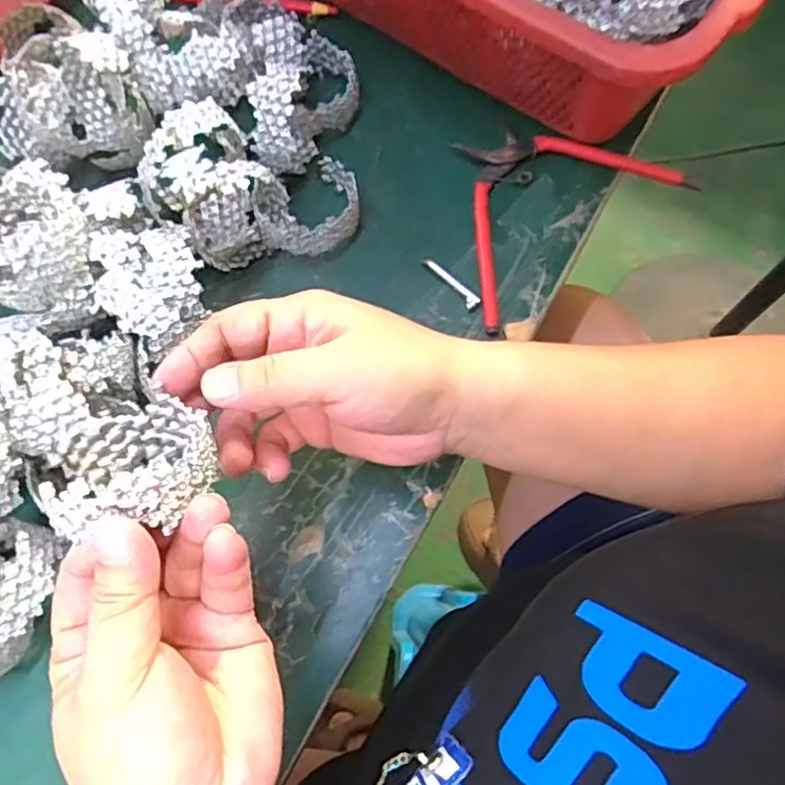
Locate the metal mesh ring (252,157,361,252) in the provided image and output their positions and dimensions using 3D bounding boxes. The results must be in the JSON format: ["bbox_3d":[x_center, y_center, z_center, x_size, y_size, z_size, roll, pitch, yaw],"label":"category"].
[{"bbox_3d":[-0.050,-0.112,0.383,0.059,0.031,0.057,0,71,1],"label":"metal mesh ring"}]

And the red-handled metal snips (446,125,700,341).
[{"bbox_3d":[0.094,-0.124,0.396,0.166,0.010,0.110,-34,74,-10],"label":"red-handled metal snips"}]

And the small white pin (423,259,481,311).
[{"bbox_3d":[0.035,-0.065,0.376,0.008,0.004,0.041,-39,74,-11],"label":"small white pin"}]

